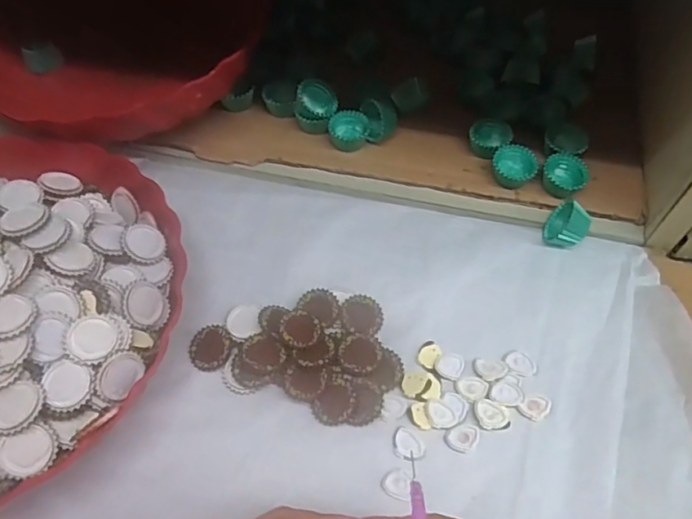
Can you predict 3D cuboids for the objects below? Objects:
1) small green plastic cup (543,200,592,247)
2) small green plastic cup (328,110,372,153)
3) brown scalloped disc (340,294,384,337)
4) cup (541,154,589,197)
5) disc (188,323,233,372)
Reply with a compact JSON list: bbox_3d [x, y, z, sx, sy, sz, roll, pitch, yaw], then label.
[{"bbox_3d":[0.157,-0.026,0.384,0.025,0.027,0.030,32,63,18],"label":"small green plastic cup"},{"bbox_3d":[0.002,-0.102,0.432,0.029,0.016,0.028,0,58,0],"label":"small green plastic cup"},{"bbox_3d":[0.011,0.035,0.355,0.027,0.004,0.028,0,58,0],"label":"brown scalloped disc"},{"bbox_3d":[0.162,-0.062,0.409,0.031,0.020,0.026,37,64,21],"label":"cup"},{"bbox_3d":[-0.085,0.055,0.345,0.028,0.009,0.028,2,59,-3],"label":"disc"}]

